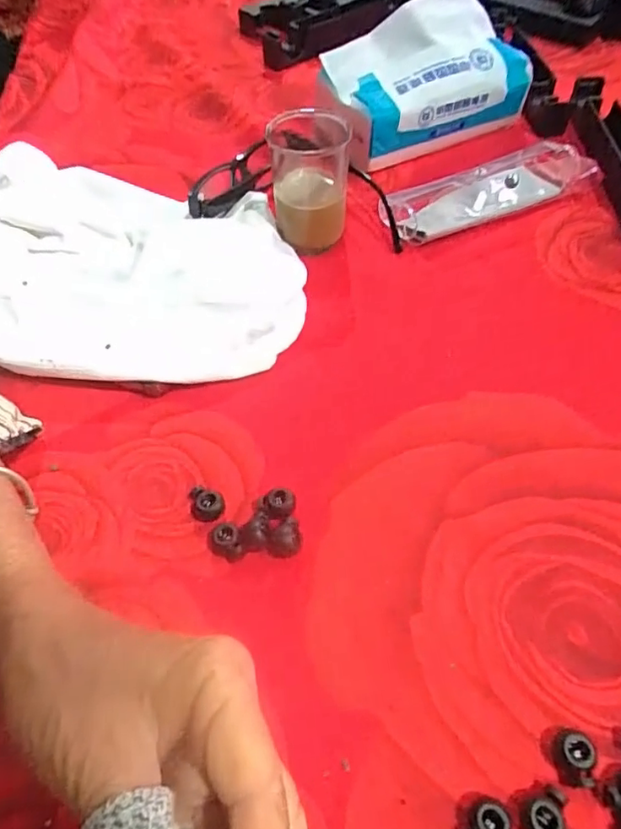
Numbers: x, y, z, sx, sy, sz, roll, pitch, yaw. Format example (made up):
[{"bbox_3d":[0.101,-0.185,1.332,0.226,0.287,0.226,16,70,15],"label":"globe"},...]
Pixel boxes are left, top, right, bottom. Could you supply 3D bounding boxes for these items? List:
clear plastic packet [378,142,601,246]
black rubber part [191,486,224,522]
[{"bbox_3d":[0.136,-0.170,0.415,0.162,0.030,0.049,-21,57,-12],"label":"clear plastic packet"},{"bbox_3d":[-0.053,0.047,0.284,0.020,0.011,0.013,19,58,15],"label":"black rubber part"}]

